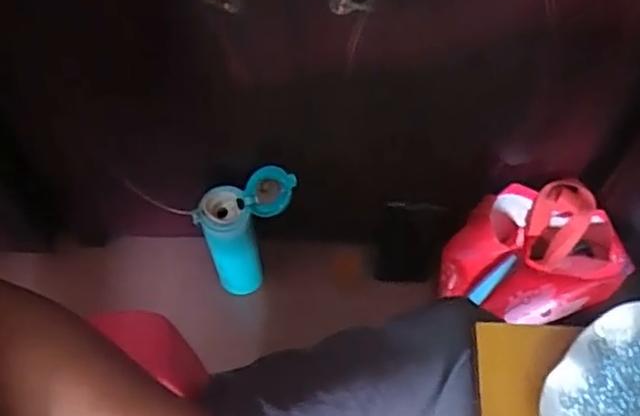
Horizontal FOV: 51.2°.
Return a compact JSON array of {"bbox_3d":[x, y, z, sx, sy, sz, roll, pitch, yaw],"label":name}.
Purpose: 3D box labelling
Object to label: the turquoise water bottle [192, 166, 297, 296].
[{"bbox_3d":[-0.090,0.034,0.874,0.121,0.223,0.067,-22,65,-12],"label":"turquoise water bottle"}]

